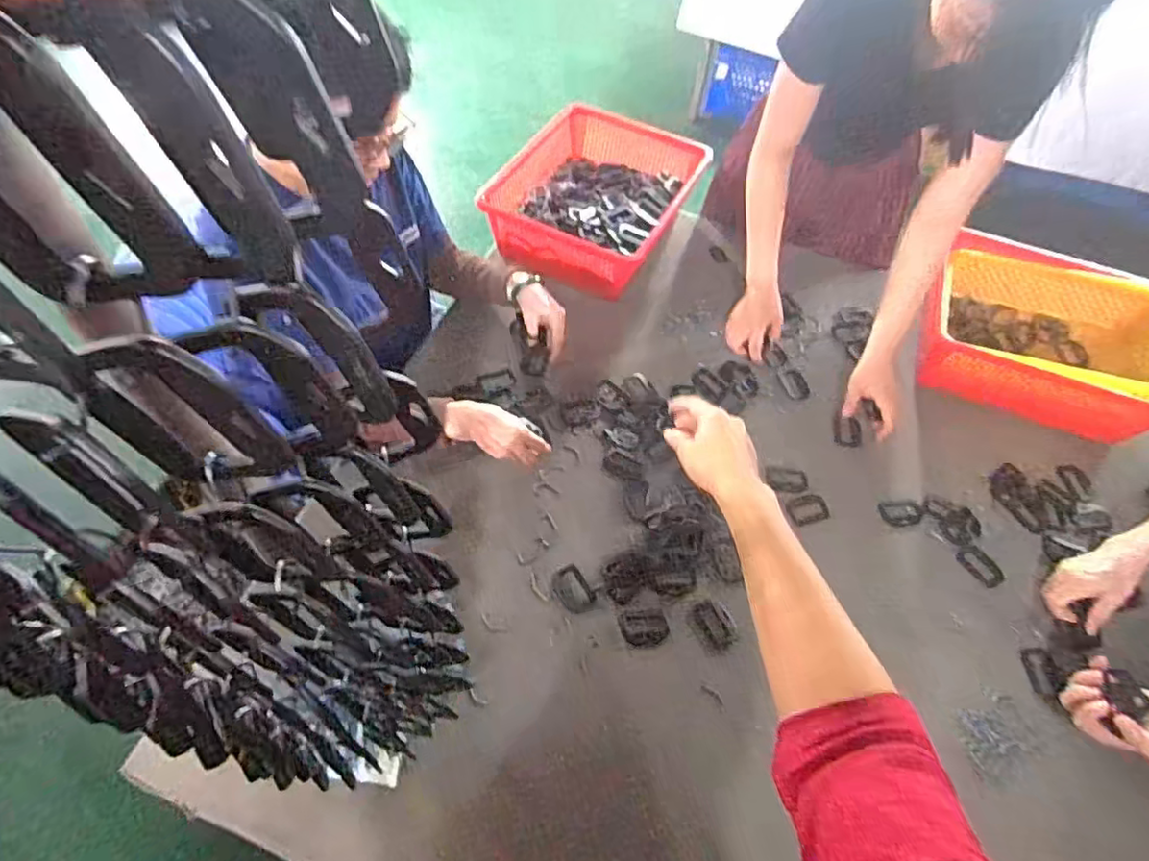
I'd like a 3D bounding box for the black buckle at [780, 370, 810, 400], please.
[{"bbox_3d":[0.368,-0.077,1.064,0.041,0.008,0.059,-7,57,-7],"label":"black buckle"}]

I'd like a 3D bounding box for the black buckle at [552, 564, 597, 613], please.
[{"bbox_3d":[-0.002,0.208,0.837,0.043,0.007,0.062,-28,62,-20],"label":"black buckle"}]

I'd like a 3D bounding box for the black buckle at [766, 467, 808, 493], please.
[{"bbox_3d":[0.324,0.076,0.971,0.061,0.016,0.041,11,56,5],"label":"black buckle"}]

